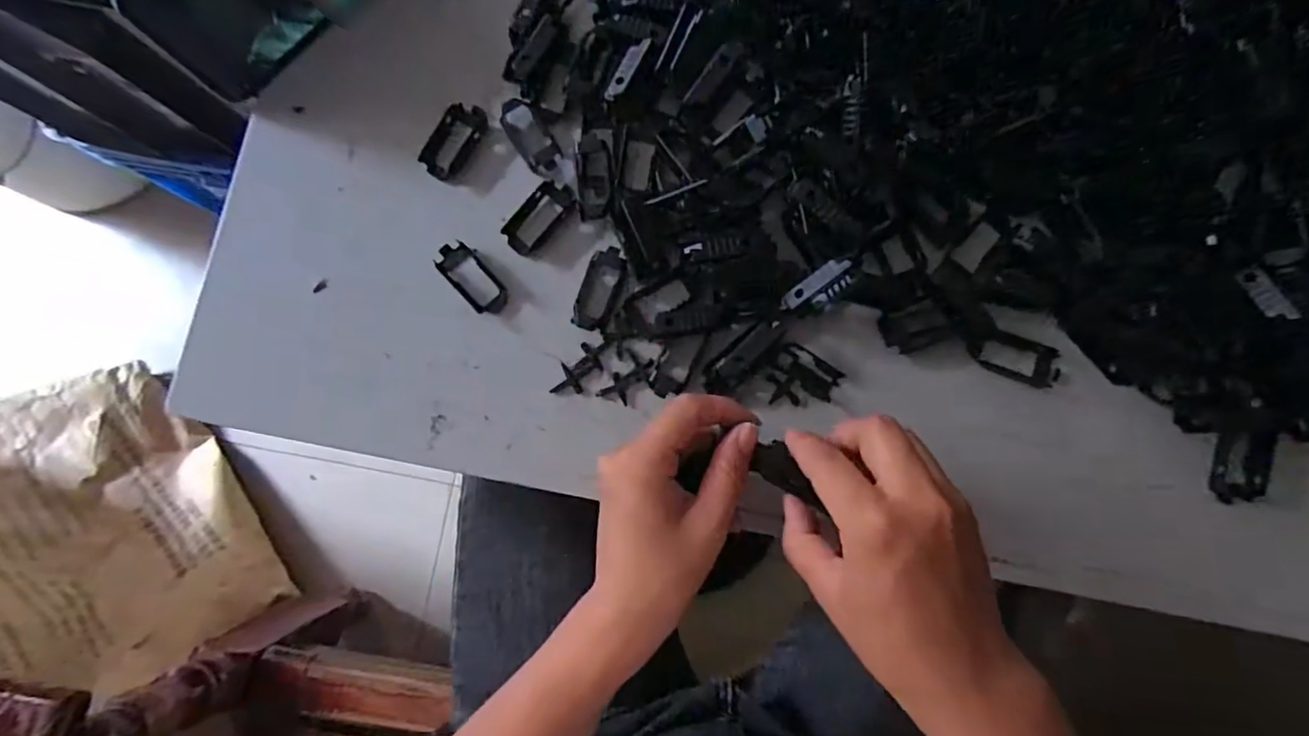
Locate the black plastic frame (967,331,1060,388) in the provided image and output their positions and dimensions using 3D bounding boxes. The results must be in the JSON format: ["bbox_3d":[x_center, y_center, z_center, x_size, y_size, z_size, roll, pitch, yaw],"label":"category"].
[{"bbox_3d":[0.208,-0.007,0.354,0.051,0.004,0.025,19,83,5],"label":"black plastic frame"}]

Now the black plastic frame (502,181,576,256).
[{"bbox_3d":[-0.071,-0.092,0.373,0.022,0.005,0.049,39,85,7],"label":"black plastic frame"}]

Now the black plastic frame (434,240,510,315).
[{"bbox_3d":[-0.110,-0.055,0.367,0.023,0.004,0.051,-44,83,-4],"label":"black plastic frame"}]

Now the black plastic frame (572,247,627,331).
[{"bbox_3d":[-0.032,-0.047,0.364,0.024,0.008,0.049,21,83,5],"label":"black plastic frame"}]

